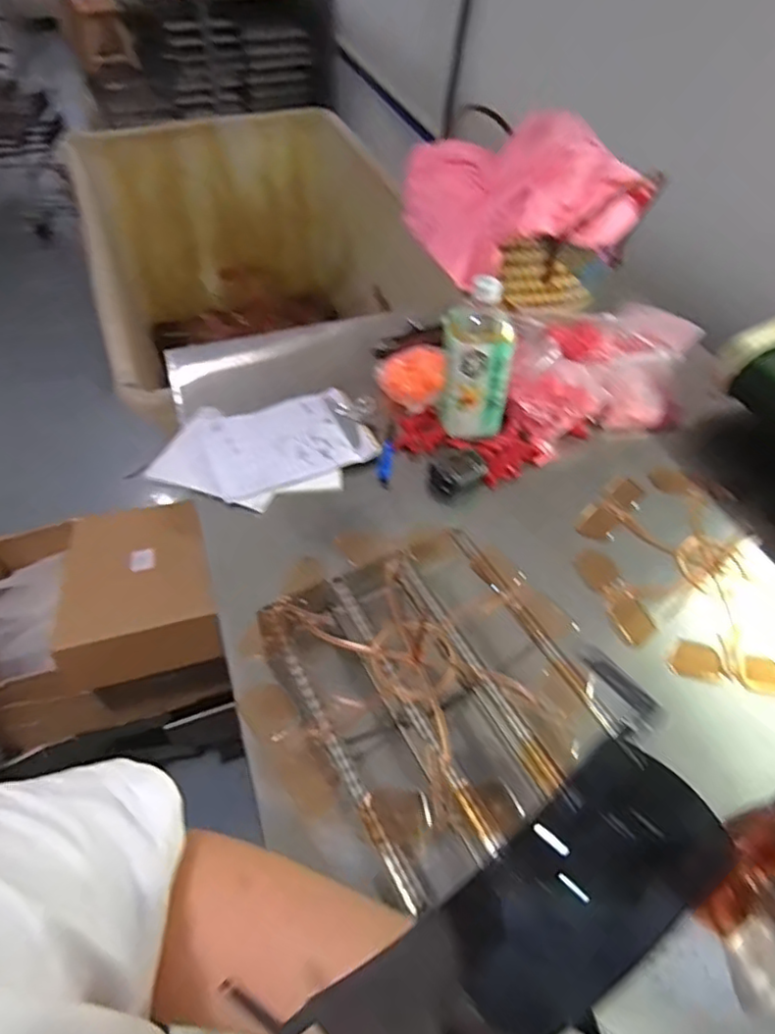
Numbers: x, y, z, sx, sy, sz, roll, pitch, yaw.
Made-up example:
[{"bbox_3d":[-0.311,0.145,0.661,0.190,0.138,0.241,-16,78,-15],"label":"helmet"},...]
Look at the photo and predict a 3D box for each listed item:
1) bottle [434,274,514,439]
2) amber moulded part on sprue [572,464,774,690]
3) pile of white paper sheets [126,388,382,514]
[{"bbox_3d":[0.116,-0.209,0.829,0.088,0.197,0.083,8,50,6],"label":"bottle"},{"bbox_3d":[0.348,0.070,0.749,0.217,0.010,0.309,-14,51,-13],"label":"amber moulded part on sprue"},{"bbox_3d":[-0.166,-0.087,0.862,0.311,0.030,0.179,-15,57,-8],"label":"pile of white paper sheets"}]

